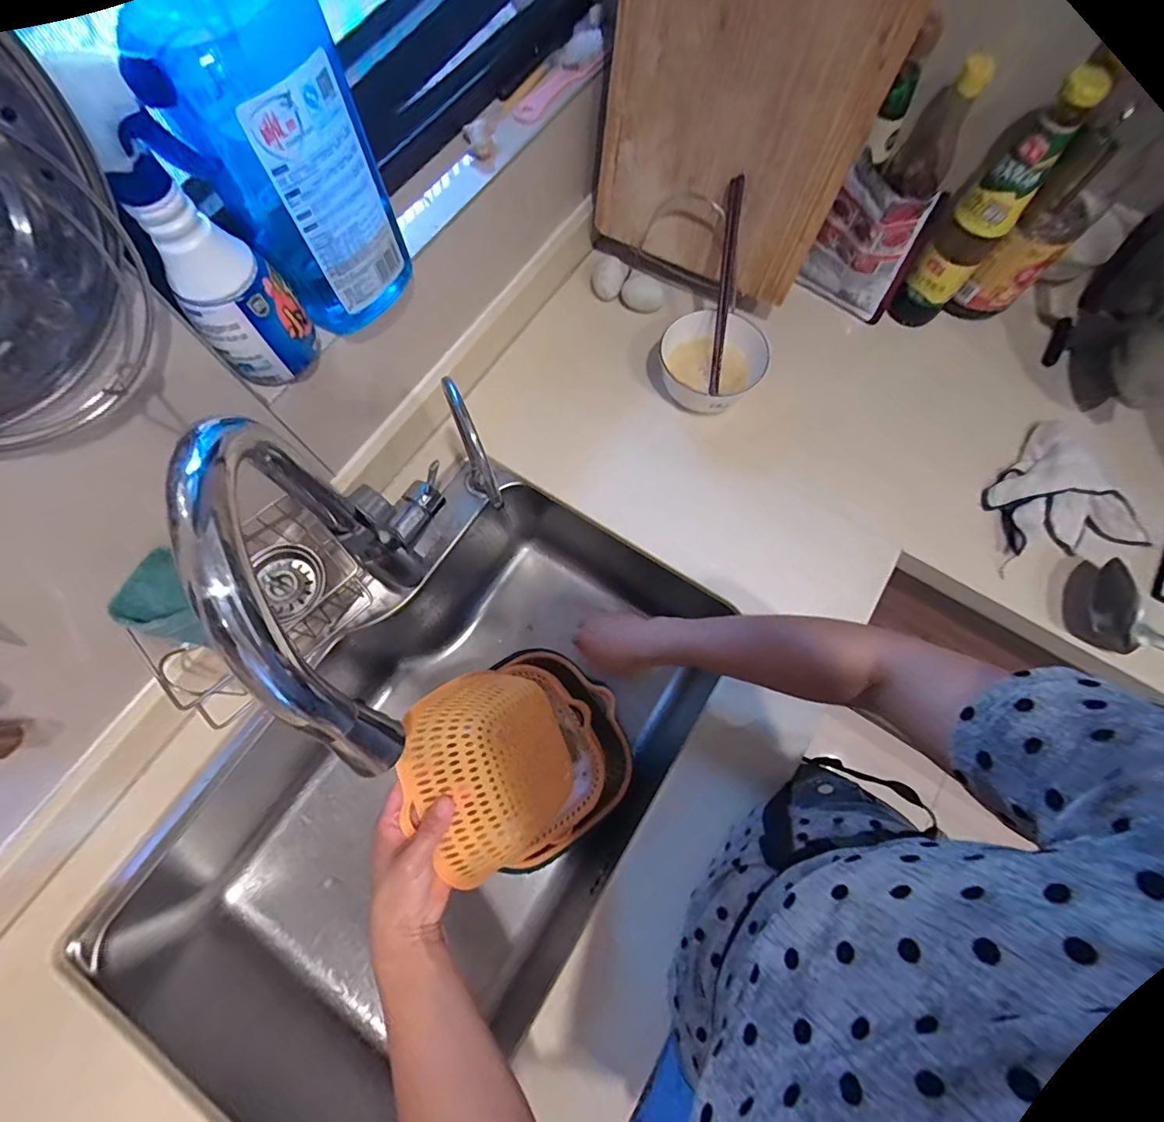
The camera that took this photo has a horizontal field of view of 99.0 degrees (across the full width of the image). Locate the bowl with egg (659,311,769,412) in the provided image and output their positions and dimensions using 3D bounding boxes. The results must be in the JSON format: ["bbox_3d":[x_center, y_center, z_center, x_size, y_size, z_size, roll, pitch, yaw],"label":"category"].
[{"bbox_3d":[0.161,-0.250,0.631,0.122,0.069,0.107,35,76,10],"label":"bowl with egg"}]

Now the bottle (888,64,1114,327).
[{"bbox_3d":[0.438,-0.374,0.547,0.050,0.288,0.060,-43,77,-12],"label":"bottle"}]

